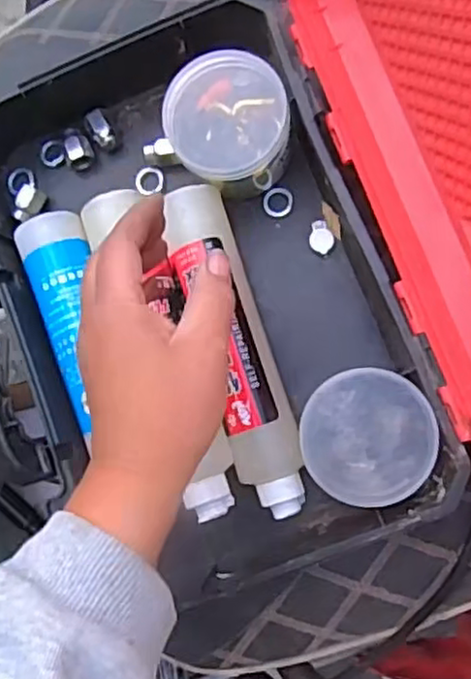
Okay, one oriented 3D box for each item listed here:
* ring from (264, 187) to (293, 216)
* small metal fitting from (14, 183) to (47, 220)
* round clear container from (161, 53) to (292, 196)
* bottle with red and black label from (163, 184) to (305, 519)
[{"bbox_3d":[0.031,-0.099,0.495,0.021,0.004,0.021,-1,84,6],"label":"ring"},{"bbox_3d":[-0.154,-0.100,0.507,0.019,0.014,0.026,29,88,9],"label":"small metal fitting"},{"bbox_3d":[-0.005,-0.147,0.471,0.078,0.060,0.081,-1,84,6],"label":"round clear container"},{"bbox_3d":[0.000,0.007,0.464,0.048,0.043,0.225,-17,82,4],"label":"bottle with red and black label"}]

